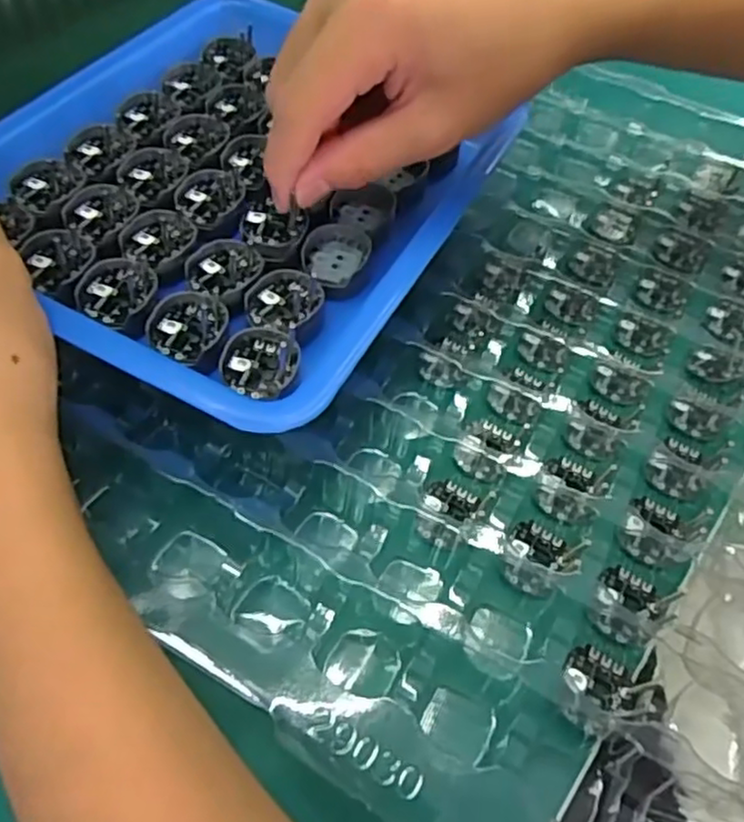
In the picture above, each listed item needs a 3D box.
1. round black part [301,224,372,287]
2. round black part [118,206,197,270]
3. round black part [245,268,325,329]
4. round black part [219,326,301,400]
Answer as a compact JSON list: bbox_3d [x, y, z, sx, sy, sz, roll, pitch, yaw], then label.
[{"bbox_3d":[-0.014,-0.061,0.266,0.023,0.007,0.029,19,55,11],"label":"round black part"},{"bbox_3d":[-0.080,-0.067,0.263,0.029,0.006,0.029,1,53,-2],"label":"round black part"},{"bbox_3d":[-0.031,-0.040,0.248,0.027,0.005,0.025,1,53,-2],"label":"round black part"},{"bbox_3d":[-0.037,-0.017,0.231,0.025,0.005,0.030,11,54,5],"label":"round black part"}]

